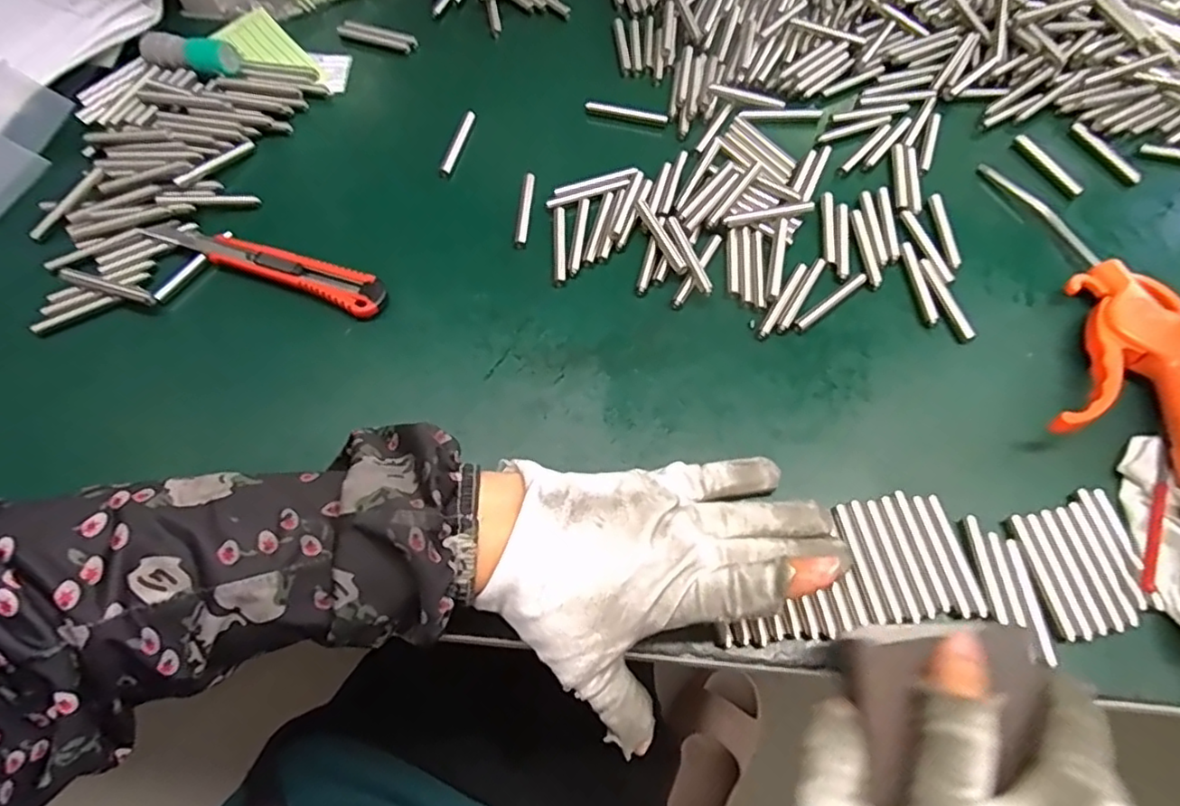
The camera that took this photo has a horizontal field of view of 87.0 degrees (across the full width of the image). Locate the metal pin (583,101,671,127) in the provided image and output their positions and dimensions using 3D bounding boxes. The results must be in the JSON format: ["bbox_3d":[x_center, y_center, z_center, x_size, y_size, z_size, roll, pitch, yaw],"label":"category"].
[{"bbox_3d":[0.026,-0.205,0.438,0.059,0.006,0.008,13,66,9],"label":"metal pin"}]

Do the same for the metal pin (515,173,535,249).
[{"bbox_3d":[-0.041,-0.124,0.397,0.006,0.004,0.056,4,64,4],"label":"metal pin"}]

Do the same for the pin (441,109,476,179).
[{"bbox_3d":[-0.090,-0.177,0.423,0.008,0.004,0.060,11,65,8],"label":"pin"}]

